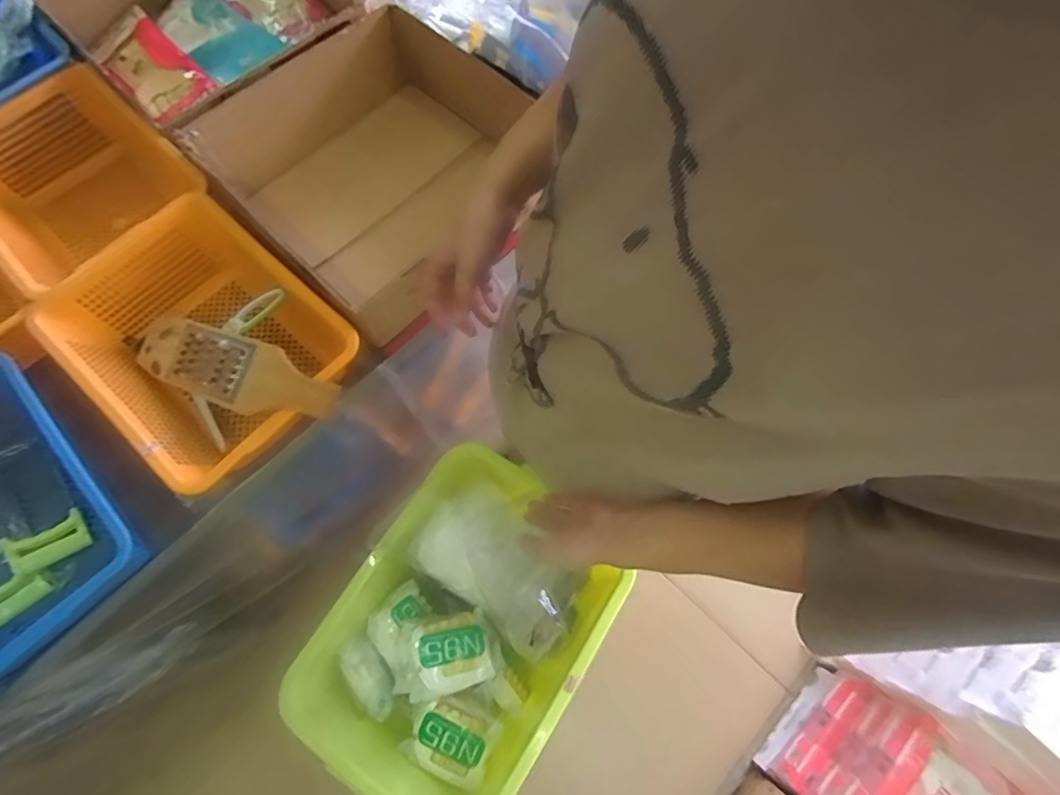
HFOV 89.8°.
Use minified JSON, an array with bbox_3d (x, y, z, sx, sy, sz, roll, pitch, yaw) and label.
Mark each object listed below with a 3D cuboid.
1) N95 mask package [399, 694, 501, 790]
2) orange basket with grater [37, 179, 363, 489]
[{"bbox_3d":[-0.126,0.539,0.849,0.126,0.037,0.115,24,73,7],"label":"N95 mask package"},{"bbox_3d":[-0.435,-0.062,0.742,0.368,0.165,0.272,41,75,12],"label":"orange basket with grater"}]

